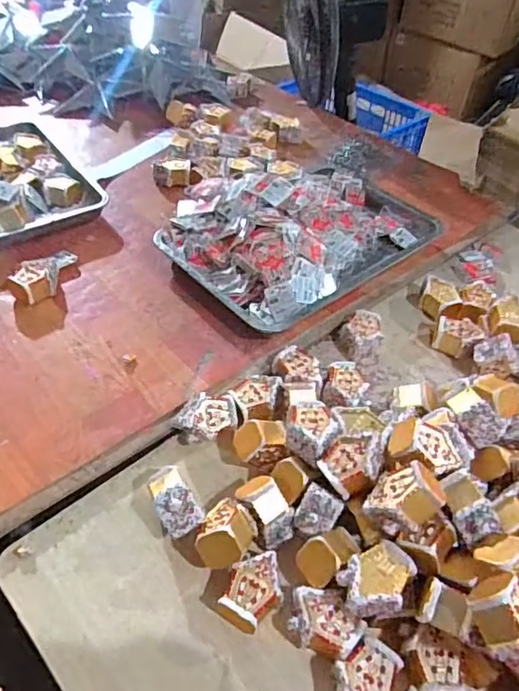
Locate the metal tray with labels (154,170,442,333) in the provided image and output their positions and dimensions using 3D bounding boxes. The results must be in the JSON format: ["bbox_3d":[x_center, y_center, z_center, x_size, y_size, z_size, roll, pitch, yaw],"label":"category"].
[{"bbox_3d":[0.102,-0.236,1.058,0.514,0.082,0.318,-29,56,-28],"label":"metal tray with labels"}]

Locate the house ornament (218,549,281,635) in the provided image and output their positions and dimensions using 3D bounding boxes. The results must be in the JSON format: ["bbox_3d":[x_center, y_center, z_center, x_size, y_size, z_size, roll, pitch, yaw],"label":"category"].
[{"bbox_3d":[-0.007,0.285,0.642,0.059,0.049,0.085,27,50,19],"label":"house ornament"}]

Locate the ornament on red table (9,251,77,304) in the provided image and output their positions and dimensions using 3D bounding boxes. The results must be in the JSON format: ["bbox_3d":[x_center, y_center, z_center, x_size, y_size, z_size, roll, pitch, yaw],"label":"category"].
[{"bbox_3d":[-0.368,-0.131,0.967,0.064,0.039,0.136,25,50,18],"label":"ornament on red table"}]

